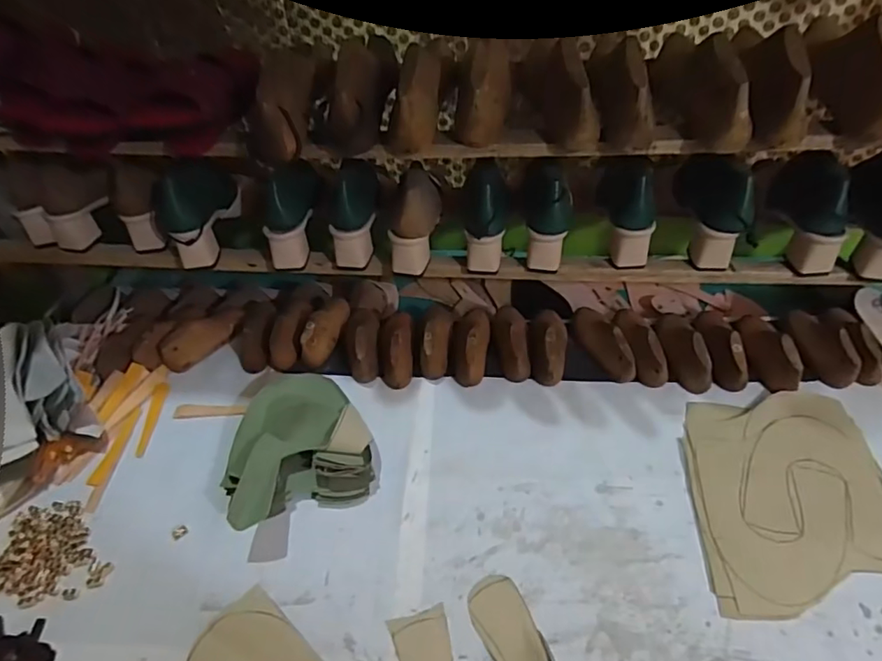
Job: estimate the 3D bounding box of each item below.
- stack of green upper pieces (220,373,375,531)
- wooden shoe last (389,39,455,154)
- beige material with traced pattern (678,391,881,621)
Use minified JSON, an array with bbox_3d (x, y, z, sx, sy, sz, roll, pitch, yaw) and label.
[{"bbox_3d":[-0.183,0.139,0.685,0.174,0.058,0.192,-22,49,-15],"label":"stack of green upper pieces"},{"bbox_3d":[-0.023,-0.308,0.666,0.061,0.076,0.234,1,47,7],"label":"wooden shoe last"},{"bbox_3d":[0.397,0.184,0.626,0.217,0.012,0.263,0,49,5],"label":"beige material with traced pattern"}]

